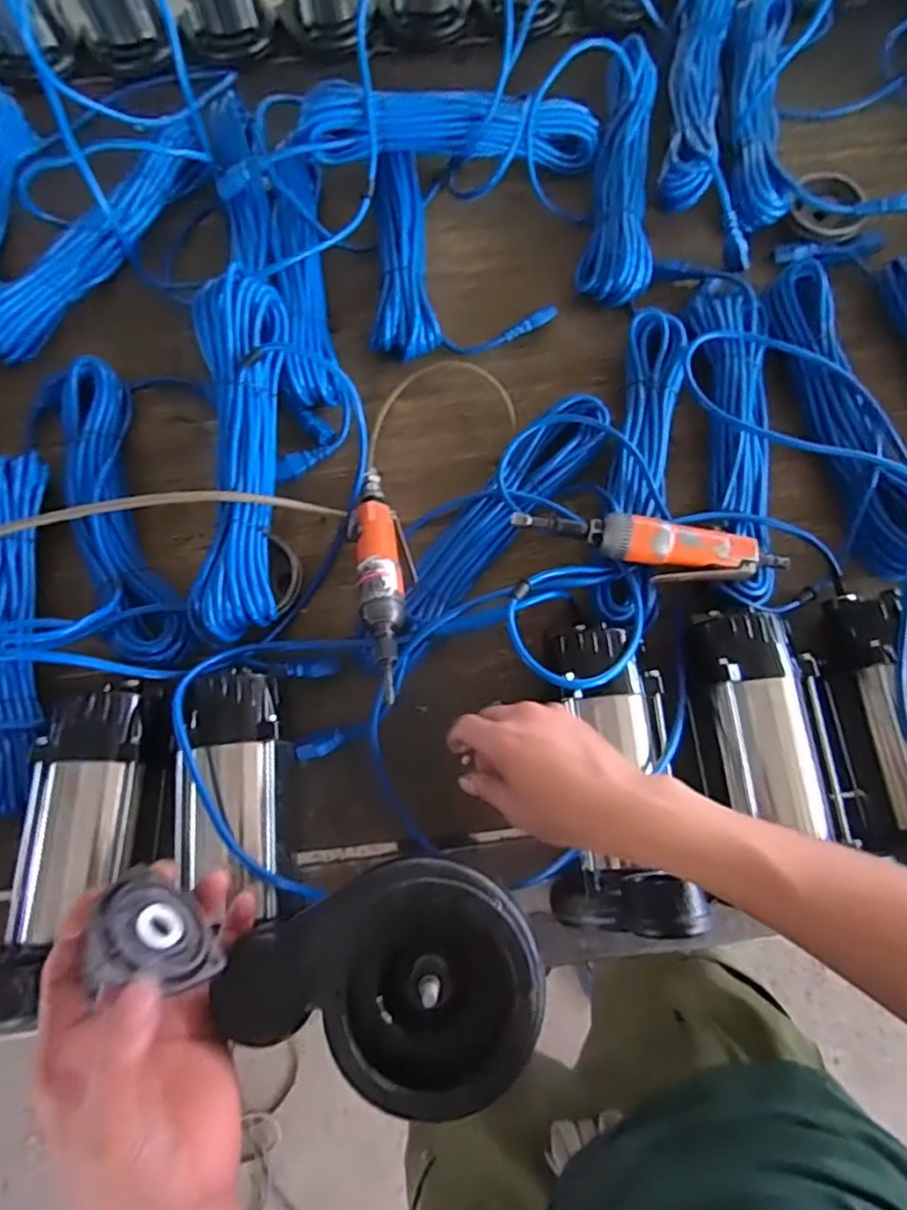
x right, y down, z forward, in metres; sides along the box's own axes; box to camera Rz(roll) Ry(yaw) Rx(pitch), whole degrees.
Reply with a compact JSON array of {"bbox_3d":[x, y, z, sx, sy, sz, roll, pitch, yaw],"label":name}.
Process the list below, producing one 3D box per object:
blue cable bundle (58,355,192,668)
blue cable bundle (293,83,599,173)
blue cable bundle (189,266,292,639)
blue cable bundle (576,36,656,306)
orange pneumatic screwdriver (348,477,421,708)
[{"bbox_3d":[-0.333,-0.089,0.641,0.083,0.053,0.332,-22,75,-5],"label":"blue cable bundle"},{"bbox_3d":[-0.003,-0.545,0.729,0.341,0.054,0.077,-3,74,0],"label":"blue cable bundle"},{"bbox_3d":[-0.202,-0.143,0.604,0.077,0.068,0.350,-3,74,0],"label":"blue cable bundle"},{"bbox_3d":[0.196,-0.492,0.739,0.076,0.054,0.327,8,74,3],"label":"blue cable bundle"},{"bbox_3d":[-0.064,-0.030,0.583,0.052,0.035,0.248,-8,53,-1],"label":"orange pneumatic screwdriver"}]

